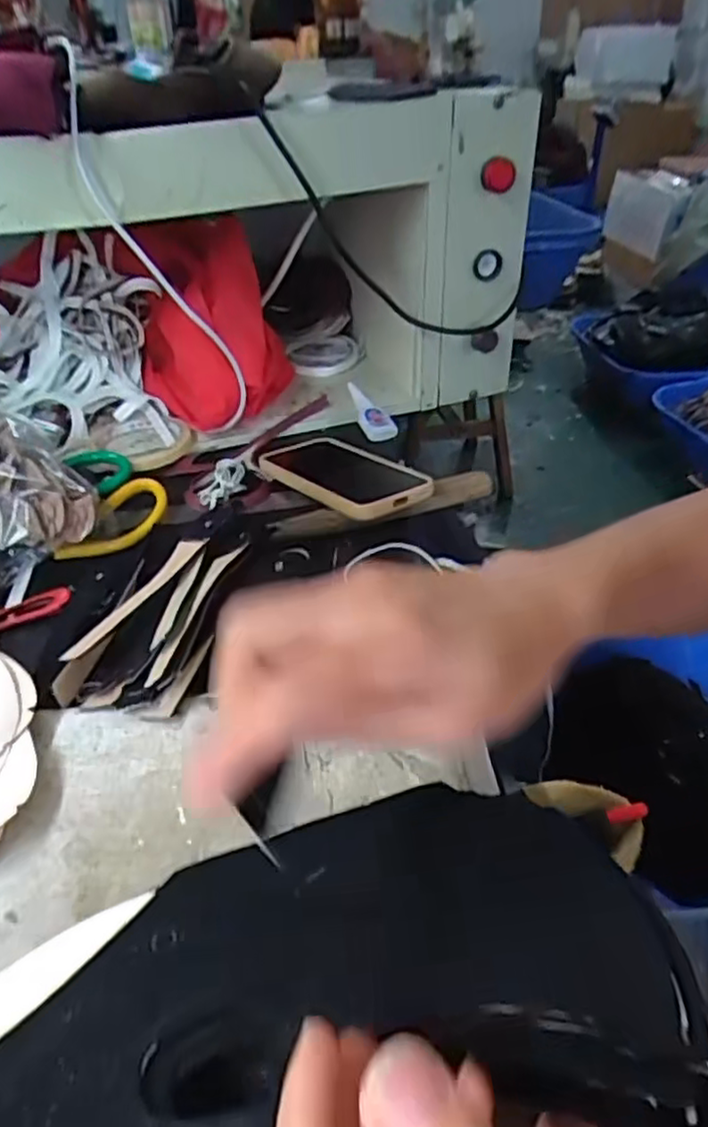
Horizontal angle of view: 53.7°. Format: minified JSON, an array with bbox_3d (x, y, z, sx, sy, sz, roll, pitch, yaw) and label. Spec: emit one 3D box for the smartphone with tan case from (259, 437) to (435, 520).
[{"bbox_3d":[-0.013,-0.078,0.600,0.089,0.018,0.181,-19,28,-21],"label":"smartphone with tan case"}]

